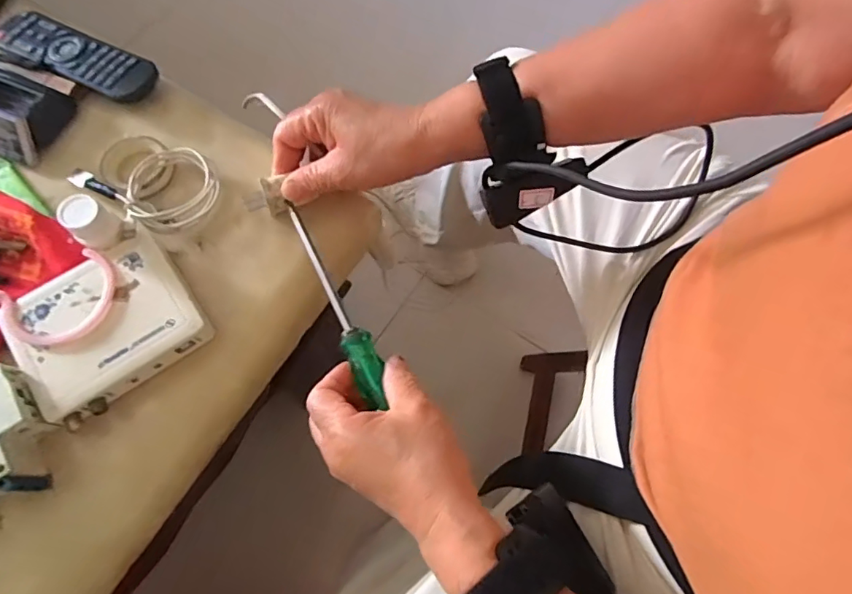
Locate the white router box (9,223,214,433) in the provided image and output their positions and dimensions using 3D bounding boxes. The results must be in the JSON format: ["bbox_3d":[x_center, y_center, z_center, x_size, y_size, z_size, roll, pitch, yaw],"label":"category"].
[{"bbox_3d":[-0.209,0.020,0.350,0.105,0.030,0.092,-34,74,-12],"label":"white router box"}]

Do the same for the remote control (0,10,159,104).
[{"bbox_3d":[-0.291,-0.198,0.427,0.151,0.020,0.043,26,72,8],"label":"remote control"}]

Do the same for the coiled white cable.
[{"bbox_3d":[-0.204,-0.085,0.388,0.102,0.025,0.079,43,75,13],"label":"coiled white cable"}]

